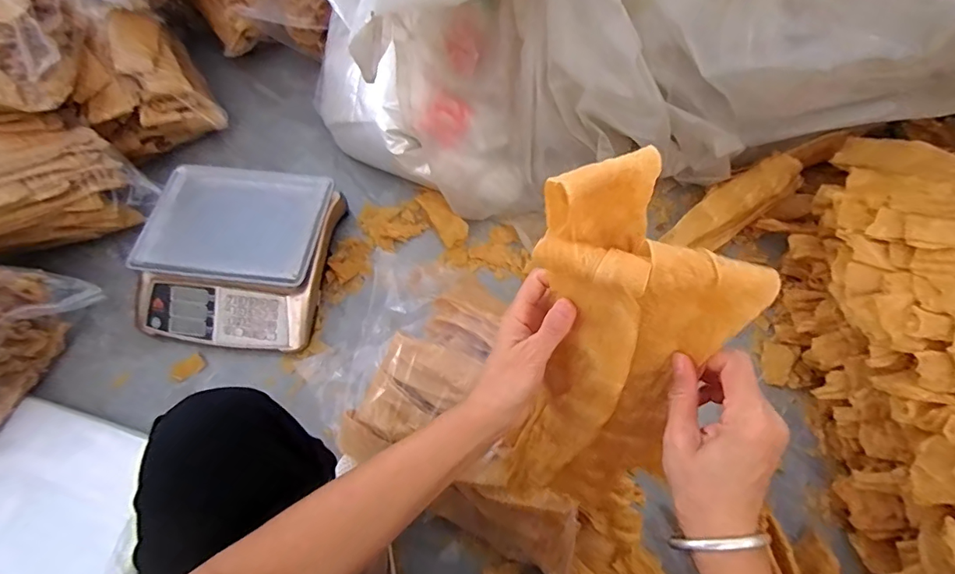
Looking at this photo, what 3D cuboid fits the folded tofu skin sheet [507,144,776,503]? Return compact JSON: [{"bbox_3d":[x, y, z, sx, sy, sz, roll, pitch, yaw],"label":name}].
[{"bbox_3d":[0.102,0.081,0.376,0.132,0.369,0.060,11,41,9],"label":"folded tofu skin sheet"}]

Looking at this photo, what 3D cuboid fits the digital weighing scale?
[{"bbox_3d":[-0.463,-0.065,0.908,0.337,0.100,0.344,3,64,5],"label":"digital weighing scale"}]

